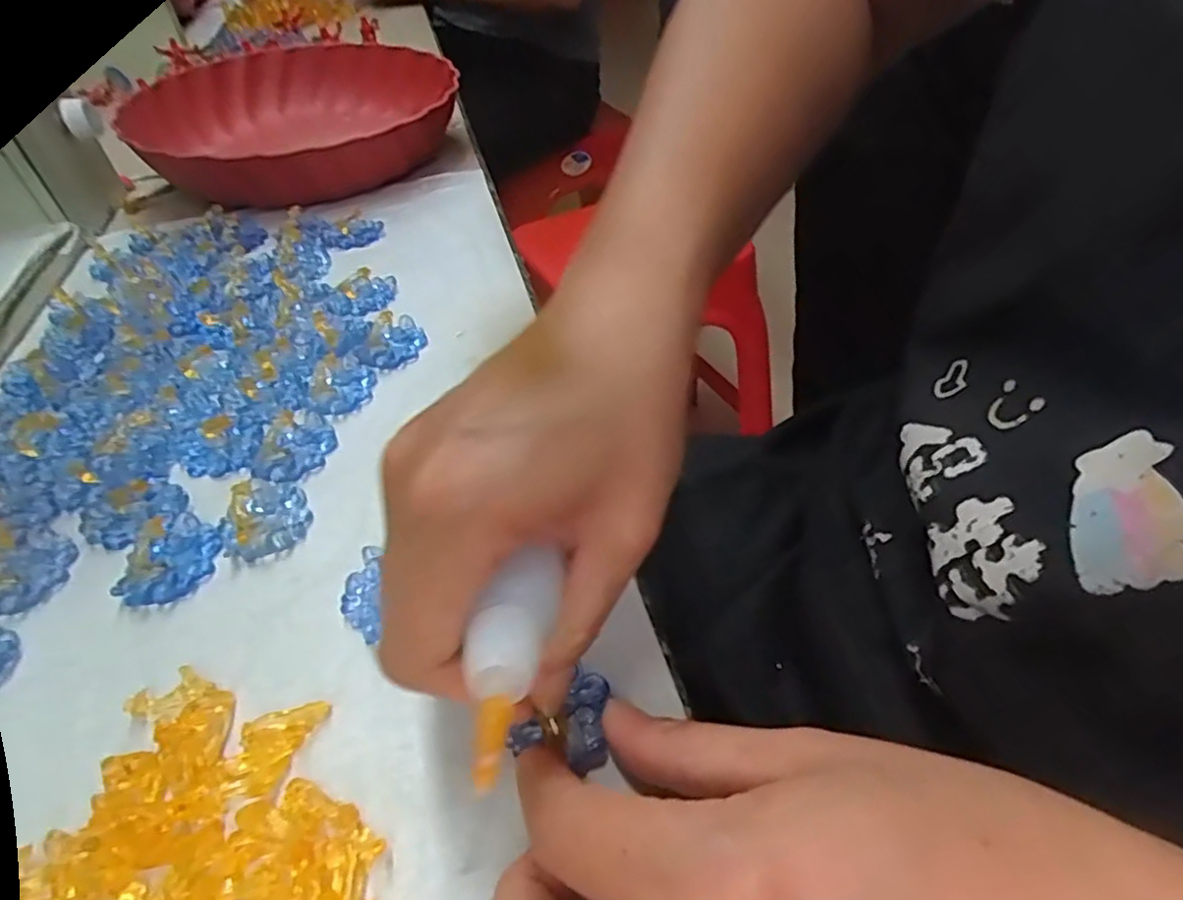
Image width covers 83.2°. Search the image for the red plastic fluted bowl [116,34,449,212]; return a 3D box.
[{"bbox_3d":[-0.210,-0.244,0.500,0.224,0.065,0.215,-6,45,6],"label":"red plastic fluted bowl"}]

